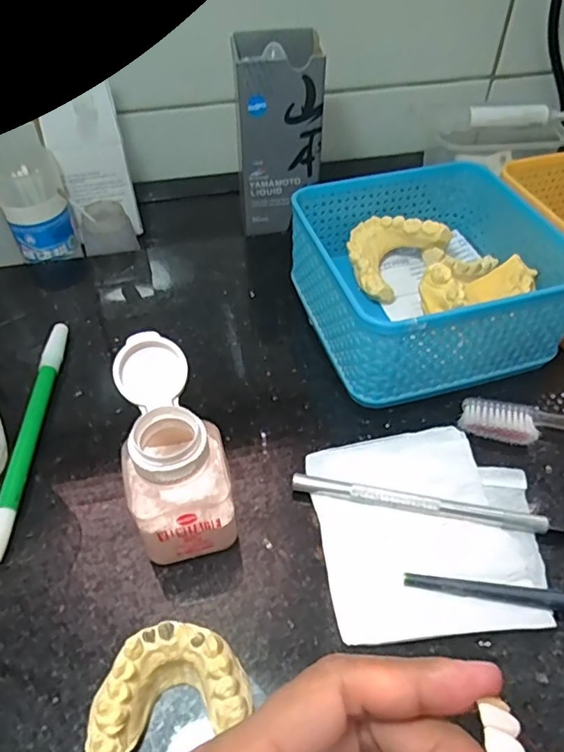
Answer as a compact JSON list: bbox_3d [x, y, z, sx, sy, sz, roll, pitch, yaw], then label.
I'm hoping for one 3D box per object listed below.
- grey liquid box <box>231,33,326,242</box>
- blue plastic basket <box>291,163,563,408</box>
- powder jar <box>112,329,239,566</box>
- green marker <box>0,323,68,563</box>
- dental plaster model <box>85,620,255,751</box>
[{"bbox_3d":[-0.002,-0.167,0.389,0.058,0.123,0.056,-1,47,-2],"label":"grey liquid box"},{"bbox_3d":[0.082,-0.058,0.324,0.129,0.066,0.129,-13,48,-12],"label":"blue plastic basket"},{"bbox_3d":[-0.048,0.035,0.234,0.043,0.075,0.068,-20,50,-18],"label":"powder jar"},{"bbox_3d":[-0.129,0.026,0.285,0.010,0.012,0.144,-2,47,-3],"label":"green marker"},{"bbox_3d":[-0.041,0.112,0.199,0.055,0.025,0.035,-12,48,-11],"label":"dental plaster model"}]

